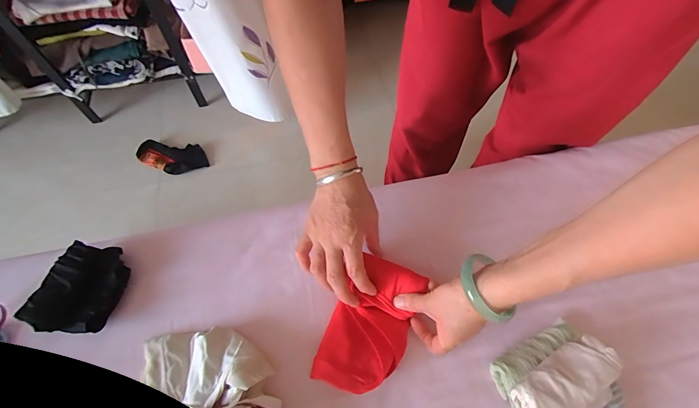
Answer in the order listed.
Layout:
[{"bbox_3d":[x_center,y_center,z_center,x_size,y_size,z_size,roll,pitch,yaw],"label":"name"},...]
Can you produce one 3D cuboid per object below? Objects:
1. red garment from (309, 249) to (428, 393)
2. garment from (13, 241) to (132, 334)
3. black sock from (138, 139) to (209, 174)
[{"bbox_3d":[0.023,0.137,0.389,0.089,0.037,0.143,20,64,10],"label":"red garment"},{"bbox_3d":[-0.320,0.099,0.405,0.097,0.034,0.100,3,62,1],"label":"garment"},{"bbox_3d":[-0.552,-0.144,1.050,0.212,0.022,0.111,2,61,0],"label":"black sock"}]

